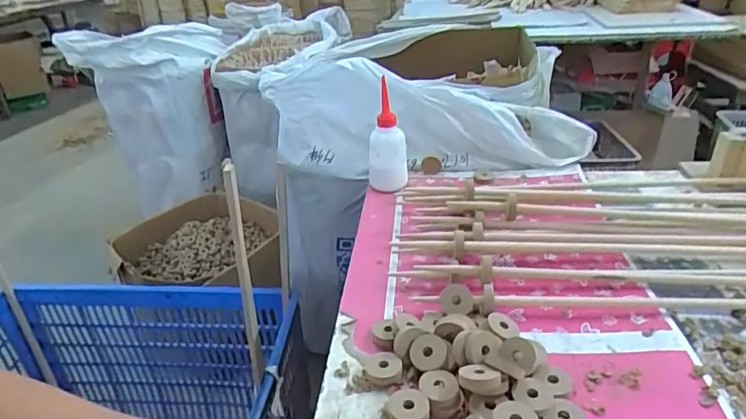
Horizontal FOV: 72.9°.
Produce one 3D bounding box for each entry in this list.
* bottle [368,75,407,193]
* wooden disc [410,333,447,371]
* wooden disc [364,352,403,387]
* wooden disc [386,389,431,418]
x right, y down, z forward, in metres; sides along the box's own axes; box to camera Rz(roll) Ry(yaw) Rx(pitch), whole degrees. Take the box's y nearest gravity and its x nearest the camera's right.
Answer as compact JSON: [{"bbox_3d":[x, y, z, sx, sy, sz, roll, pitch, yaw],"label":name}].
[{"bbox_3d":[0.022,-0.105,0.784,0.059,0.171,0.047,-4,29,0],"label":"bottle"},{"bbox_3d":[0.052,0.136,0.480,0.036,0.005,0.034,-11,50,13],"label":"wooden disc"},{"bbox_3d":[0.009,0.153,0.486,0.040,0.009,0.035,15,45,37],"label":"wooden disc"},{"bbox_3d":[0.031,0.176,0.439,0.036,0.018,0.037,-2,30,1],"label":"wooden disc"}]

